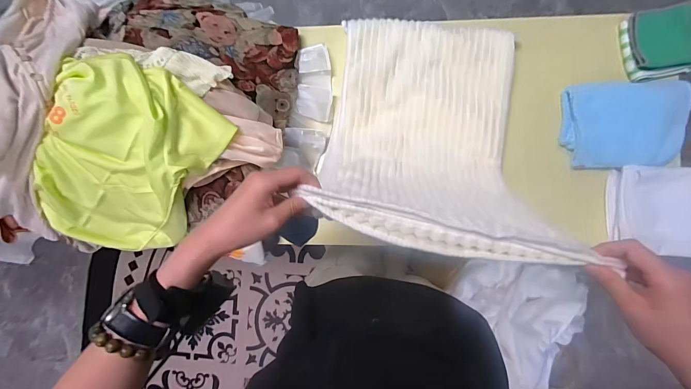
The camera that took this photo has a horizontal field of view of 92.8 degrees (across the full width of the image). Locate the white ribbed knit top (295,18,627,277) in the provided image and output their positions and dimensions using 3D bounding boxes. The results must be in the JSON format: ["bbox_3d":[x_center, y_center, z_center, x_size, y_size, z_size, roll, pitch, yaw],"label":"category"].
[{"bbox_3d":[0.149,-0.148,0.535,0.346,0.344,0.444,5,87,3],"label":"white ribbed knit top"}]

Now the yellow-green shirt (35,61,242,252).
[{"bbox_3d":[-0.374,-0.041,0.572,0.222,0.183,0.350,32,90,6],"label":"yellow-green shirt"}]

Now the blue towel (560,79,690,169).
[{"bbox_3d":[0.573,-0.144,0.673,0.230,0.047,0.172,-3,86,5],"label":"blue towel"}]

